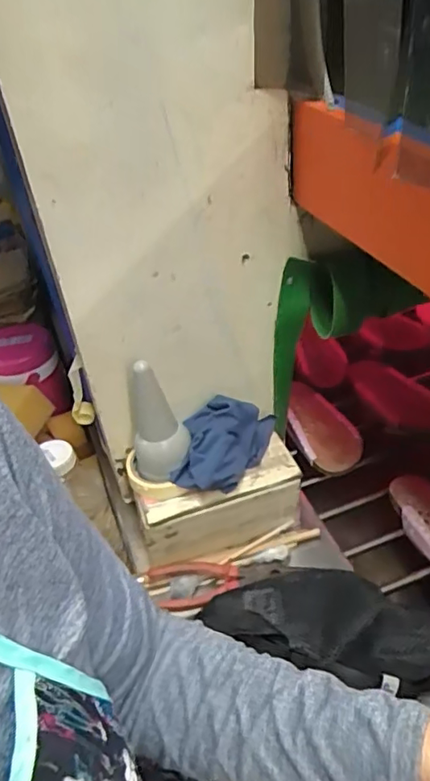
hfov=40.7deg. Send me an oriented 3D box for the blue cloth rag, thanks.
[{"bbox_3d":[0.011,0.056,0.687,0.102,0.067,0.131,4,41,10],"label":"blue cloth rag"}]

